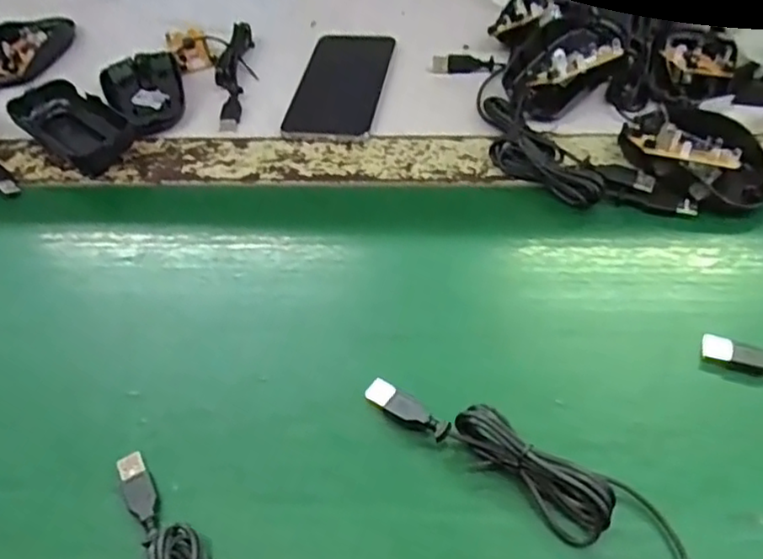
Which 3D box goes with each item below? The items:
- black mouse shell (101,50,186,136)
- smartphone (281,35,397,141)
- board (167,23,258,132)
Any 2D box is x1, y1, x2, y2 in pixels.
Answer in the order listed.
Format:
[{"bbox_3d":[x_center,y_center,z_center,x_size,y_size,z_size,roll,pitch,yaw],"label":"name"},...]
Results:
[{"bbox_3d":[-0.193,-0.152,0.552,0.060,0.019,0.105,-20,53,-10],"label":"black mouse shell"},{"bbox_3d":[-0.032,-0.159,0.542,0.070,0.004,0.135,5,52,9],"label":"smartphone"},{"bbox_3d":[-0.130,-0.182,0.564,0.070,0.014,0.155,-24,53,-13],"label":"board"}]

